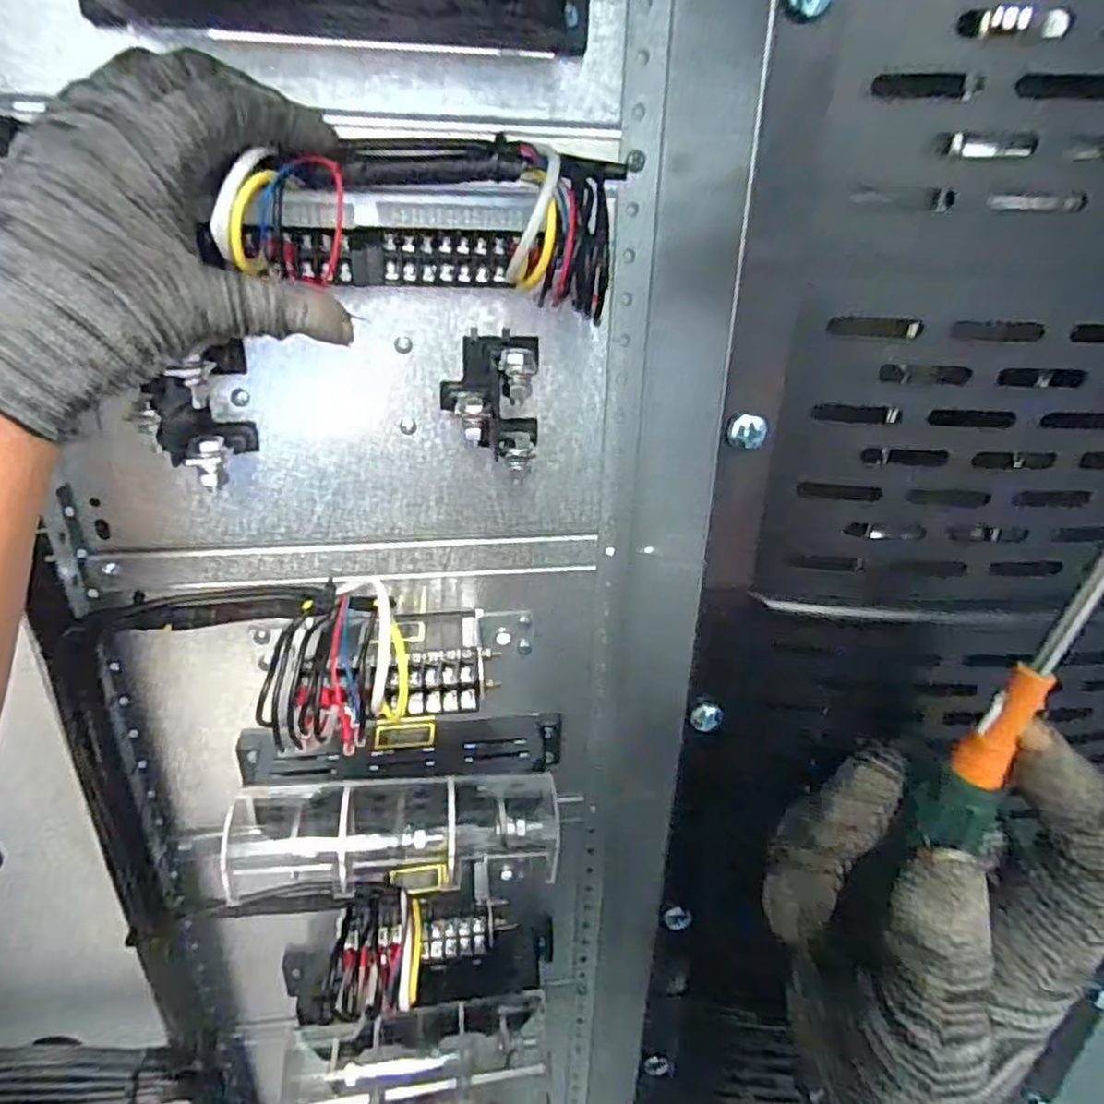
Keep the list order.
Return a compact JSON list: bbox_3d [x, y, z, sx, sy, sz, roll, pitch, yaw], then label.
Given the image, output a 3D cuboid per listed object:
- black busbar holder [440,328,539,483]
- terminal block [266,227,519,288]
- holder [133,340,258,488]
[{"bbox_3d":[-0.030,-0.074,0.344,0.048,0.060,0.045,-1,25,-7],"label":"black busbar holder"},{"bbox_3d":[-0.072,-0.135,0.318,0.110,0.024,0.013,-4,25,-9],"label":"terminal block"},{"bbox_3d":[-0.164,-0.063,0.322,0.028,0.056,0.049,3,24,2],"label":"holder"}]

